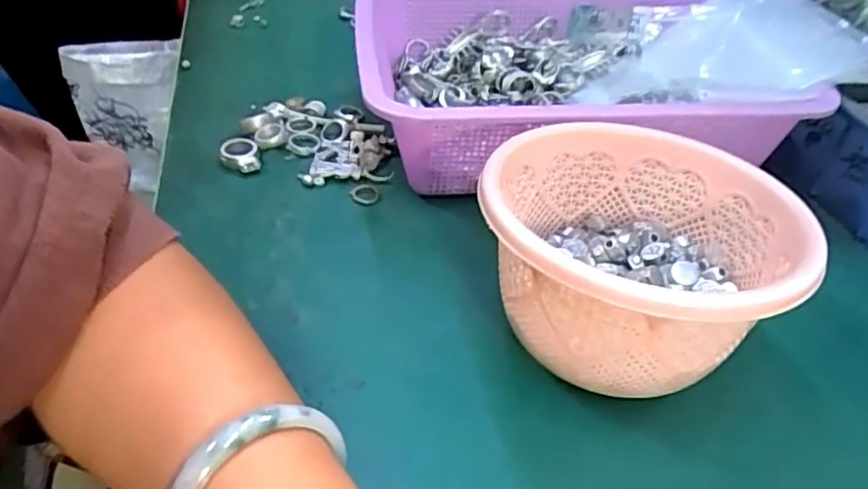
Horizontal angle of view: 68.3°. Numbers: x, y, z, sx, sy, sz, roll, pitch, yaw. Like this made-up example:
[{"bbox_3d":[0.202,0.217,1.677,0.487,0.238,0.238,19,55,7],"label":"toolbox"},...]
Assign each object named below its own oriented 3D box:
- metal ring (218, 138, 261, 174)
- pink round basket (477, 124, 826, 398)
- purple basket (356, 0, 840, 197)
[{"bbox_3d":[-0.137,-0.063,0.452,0.026,0.014,0.027,2,40,-1],"label":"metal ring"},{"bbox_3d":[0.095,0.012,0.317,0.139,0.095,0.143,1,41,-1],"label":"pink round basket"},{"bbox_3d":[0.090,-0.118,0.480,0.300,0.084,0.243,-7,41,-12],"label":"purple basket"}]

